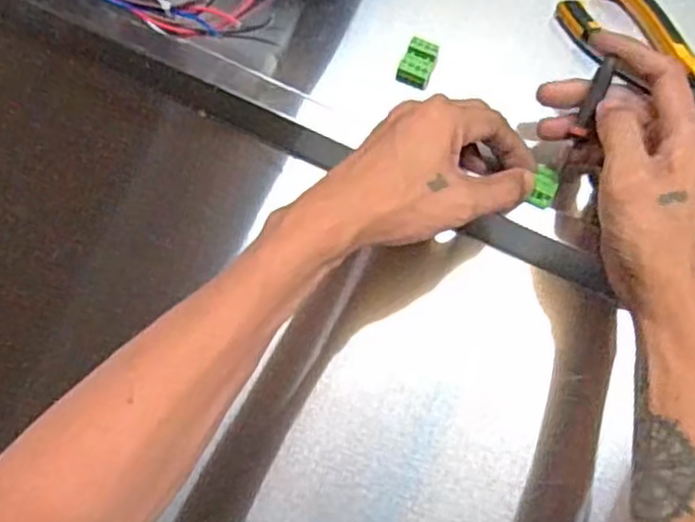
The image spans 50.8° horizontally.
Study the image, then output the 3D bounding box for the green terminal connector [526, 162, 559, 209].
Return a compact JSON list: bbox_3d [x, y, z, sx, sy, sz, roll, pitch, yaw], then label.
[{"bbox_3d":[0.124,-0.047,0.460,0.015,0.009,0.027,21,74,7],"label":"green terminal connector"}]

